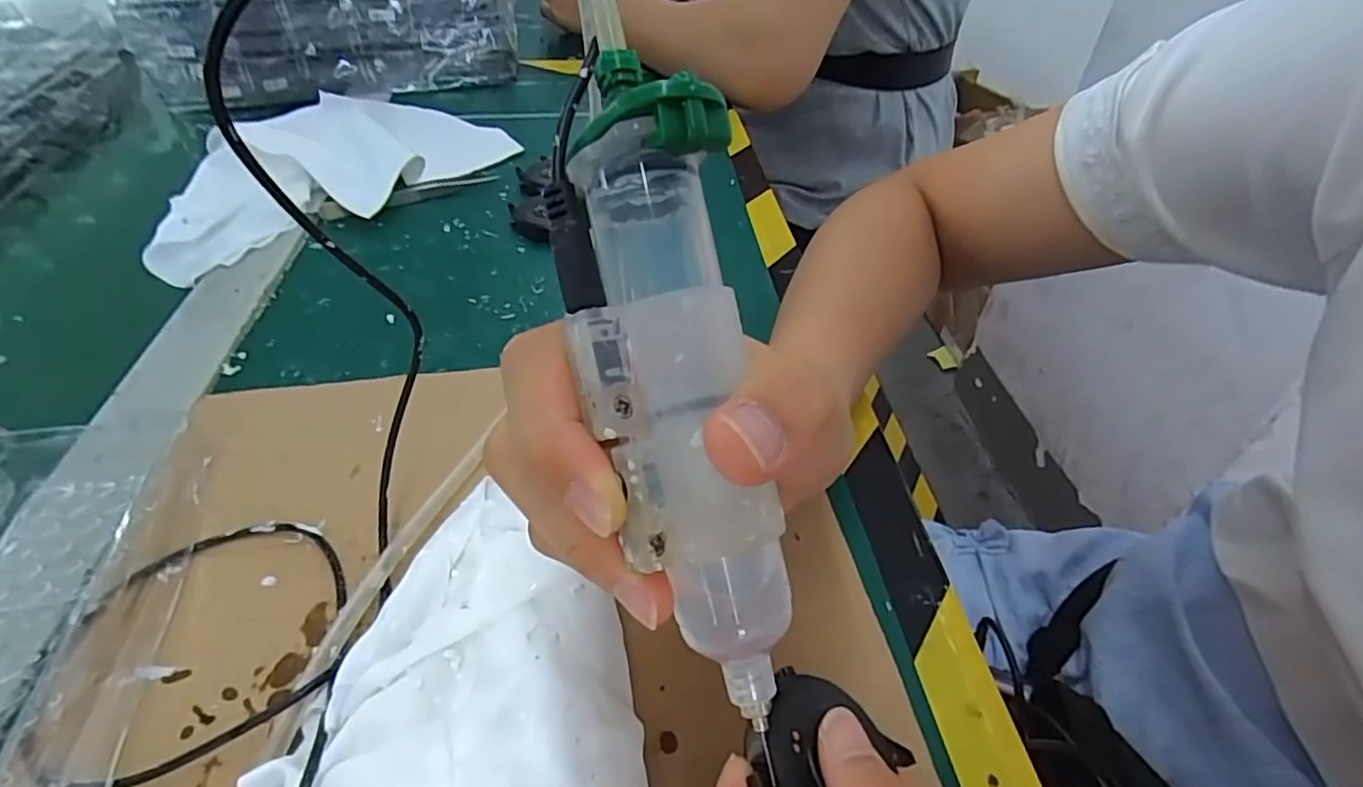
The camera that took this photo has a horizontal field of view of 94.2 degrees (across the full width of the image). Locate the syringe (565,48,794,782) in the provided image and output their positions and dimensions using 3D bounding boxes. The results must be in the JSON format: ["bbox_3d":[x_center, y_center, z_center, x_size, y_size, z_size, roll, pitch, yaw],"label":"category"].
[{"bbox_3d":[-0.003,-0.002,0.133,0.033,0.040,0.136,-10,88,-14],"label":"syringe"}]

